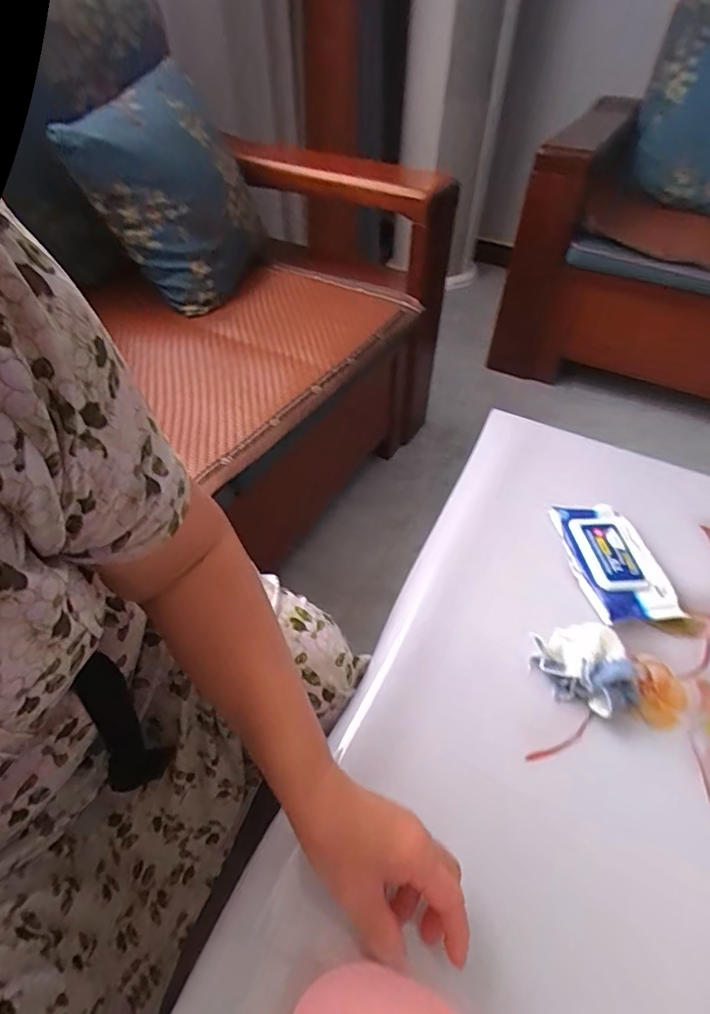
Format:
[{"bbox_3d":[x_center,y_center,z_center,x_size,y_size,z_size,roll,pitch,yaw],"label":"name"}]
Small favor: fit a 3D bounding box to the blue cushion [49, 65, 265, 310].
[{"bbox_3d":[-0.341,-0.589,0.986,0.130,0.345,0.349,-4,46,47],"label":"blue cushion"}]

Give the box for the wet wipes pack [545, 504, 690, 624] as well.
[{"bbox_3d":[0.284,0.059,0.566,0.092,0.028,0.149,-3,47,-5],"label":"wet wipes pack"}]

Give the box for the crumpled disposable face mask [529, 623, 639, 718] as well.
[{"bbox_3d":[0.218,0.145,0.471,0.075,0.047,0.085,-24,52,-22],"label":"crumpled disposable face mask"}]

